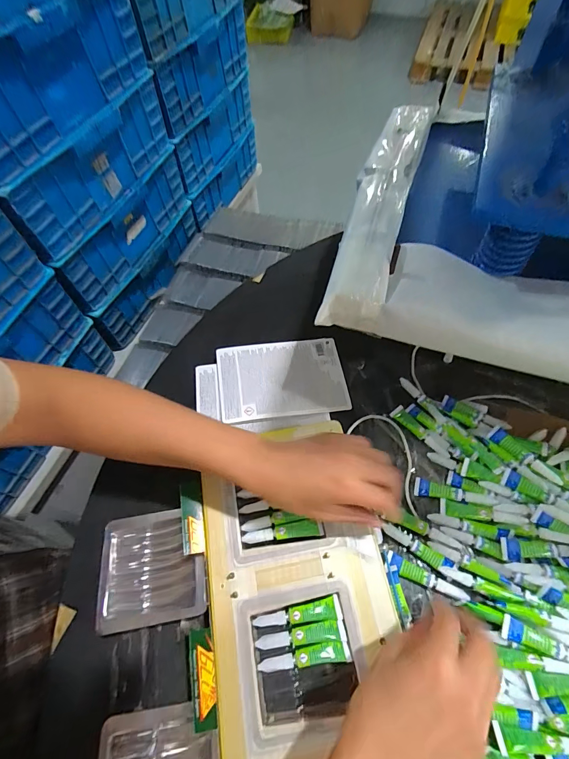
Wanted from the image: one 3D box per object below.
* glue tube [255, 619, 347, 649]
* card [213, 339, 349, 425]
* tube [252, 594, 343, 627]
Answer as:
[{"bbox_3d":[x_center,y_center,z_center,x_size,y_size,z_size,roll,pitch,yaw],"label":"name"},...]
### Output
[{"bbox_3d":[0.015,0.235,0.328,0.081,0.008,0.017,-6,61,-1],"label":"glue tube"},{"bbox_3d":[-0.004,-0.001,0.484,0.166,0.010,0.113,-6,59,-7],"label":"card"},{"bbox_3d":[0.013,0.222,0.335,0.081,0.008,0.018,-11,61,-3],"label":"tube"}]

